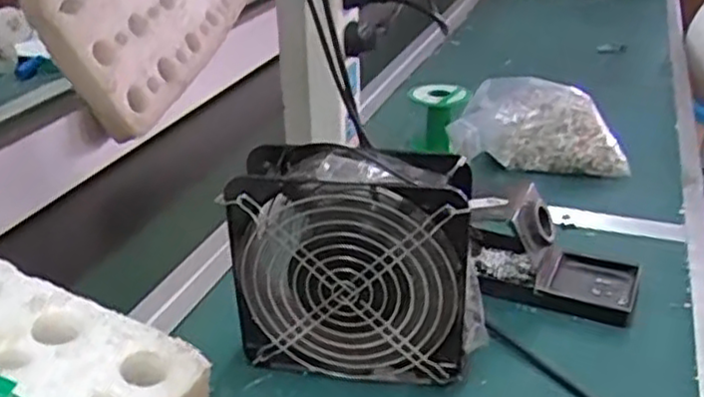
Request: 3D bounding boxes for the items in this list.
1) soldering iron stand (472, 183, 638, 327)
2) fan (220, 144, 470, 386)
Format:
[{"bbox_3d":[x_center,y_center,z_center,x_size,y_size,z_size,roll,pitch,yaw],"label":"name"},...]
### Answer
[{"bbox_3d":[0.156,0.036,0.572,0.141,0.071,0.078,11,30,22],"label":"soldering iron stand"},{"bbox_3d":[0.002,0.044,0.477,0.152,0.152,0.057,4,28,9],"label":"fan"}]

